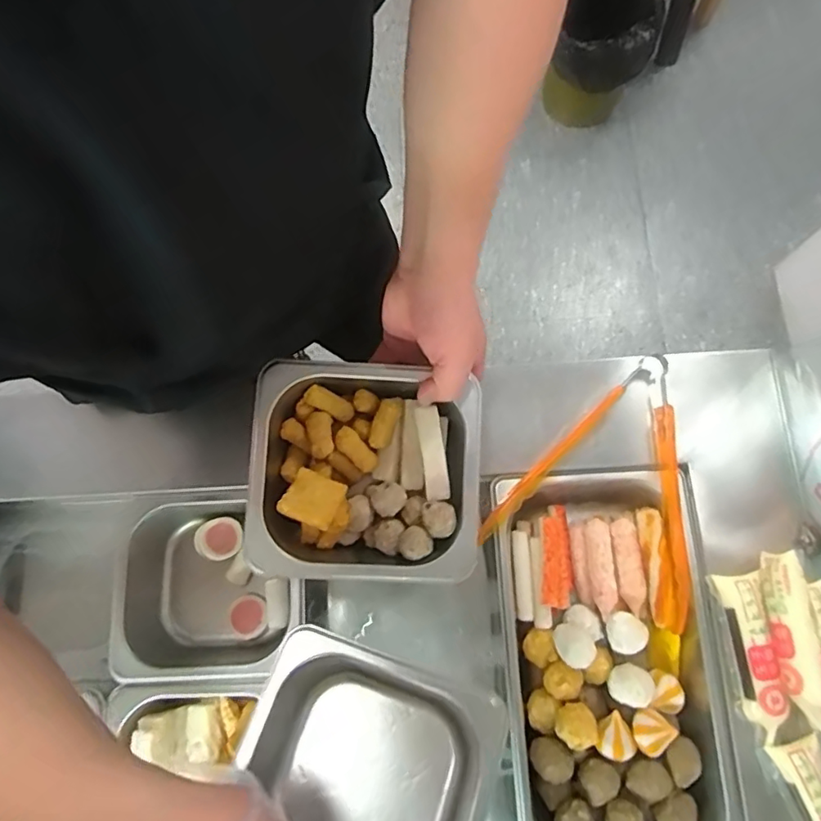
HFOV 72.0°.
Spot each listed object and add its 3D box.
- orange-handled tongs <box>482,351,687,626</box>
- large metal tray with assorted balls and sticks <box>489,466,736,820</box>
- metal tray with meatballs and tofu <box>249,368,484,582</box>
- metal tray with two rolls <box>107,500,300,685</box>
[{"bbox_3d":[0.194,0.057,0.521,0.193,0.033,0.223,23,78,6],"label":"orange-handled tongs"},{"bbox_3d":[0.169,0.222,0.506,0.178,0.071,0.325,-3,76,0],"label":"large metal tray with assorted balls and sticks"},{"bbox_3d":[-0.033,0.051,0.444,0.172,0.062,0.160,1,76,1],"label":"metal tray with meatballs and tofu"},{"bbox_3d":[-0.186,0.170,0.550,0.175,0.081,0.159,-1,76,1],"label":"metal tray with two rolls"}]

